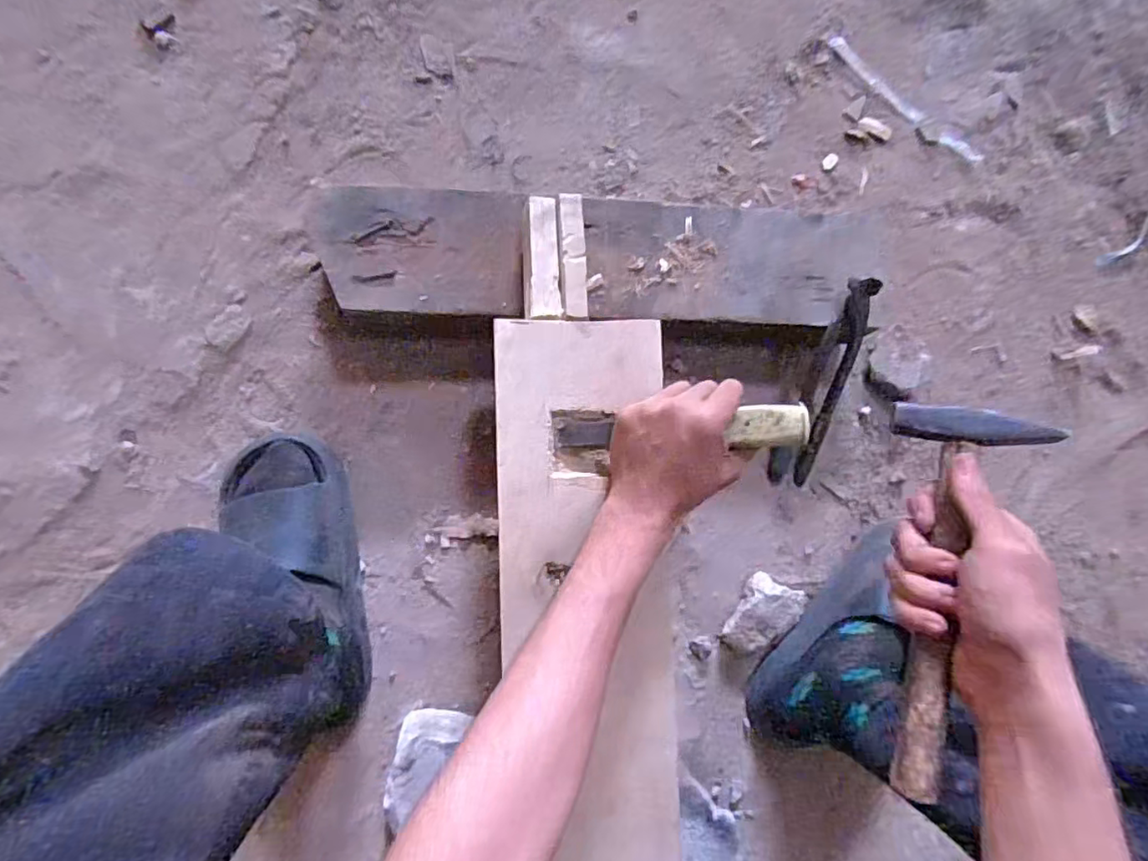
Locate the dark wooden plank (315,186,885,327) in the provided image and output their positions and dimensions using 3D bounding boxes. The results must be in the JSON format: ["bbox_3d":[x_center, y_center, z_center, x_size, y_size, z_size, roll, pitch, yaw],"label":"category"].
[{"bbox_3d":[0.039,-0.157,0.547,0.504,0.030,0.110,0,85,-7],"label":"dark wooden plank"}]

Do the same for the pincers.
[{"bbox_3d":[0.252,-0.045,0.597,0.053,0.022,0.213,12,111,-6],"label":"pincers"}]

